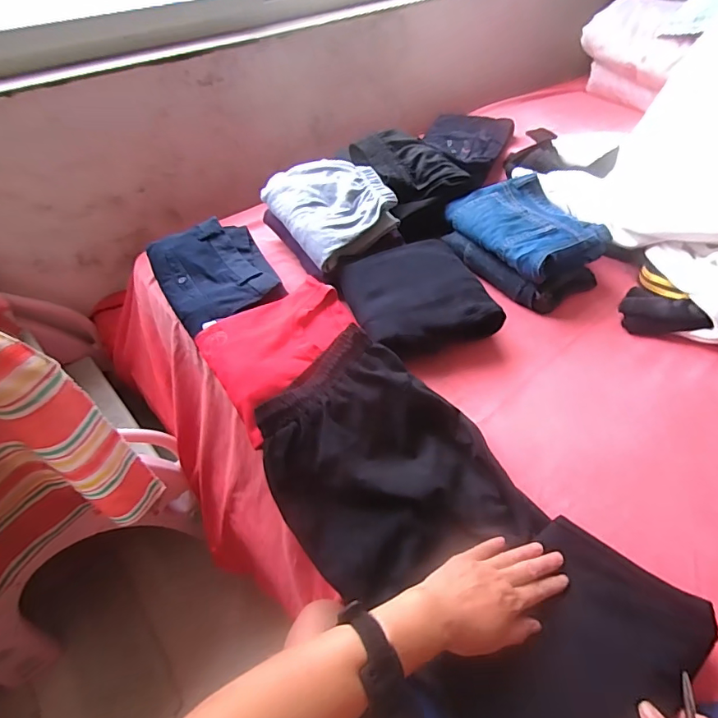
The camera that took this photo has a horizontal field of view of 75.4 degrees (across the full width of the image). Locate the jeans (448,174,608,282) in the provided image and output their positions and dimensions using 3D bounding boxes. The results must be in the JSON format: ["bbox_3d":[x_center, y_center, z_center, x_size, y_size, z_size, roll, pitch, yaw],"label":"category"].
[{"bbox_3d":[0.301,-0.245,0.822,0.205,0.048,0.238,-24,54,-20],"label":"jeans"}]

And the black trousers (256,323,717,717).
[{"bbox_3d":[0.101,0.192,0.522,0.243,0.087,0.496,-36,66,-27],"label":"black trousers"}]

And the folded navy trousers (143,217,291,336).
[{"bbox_3d":[-0.246,-0.151,0.799,0.176,0.046,0.223,-26,54,-22],"label":"folded navy trousers"}]

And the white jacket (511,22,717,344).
[{"bbox_3d":[0.568,-0.380,0.884,0.371,0.227,0.731,6,49,4],"label":"white jacket"}]

